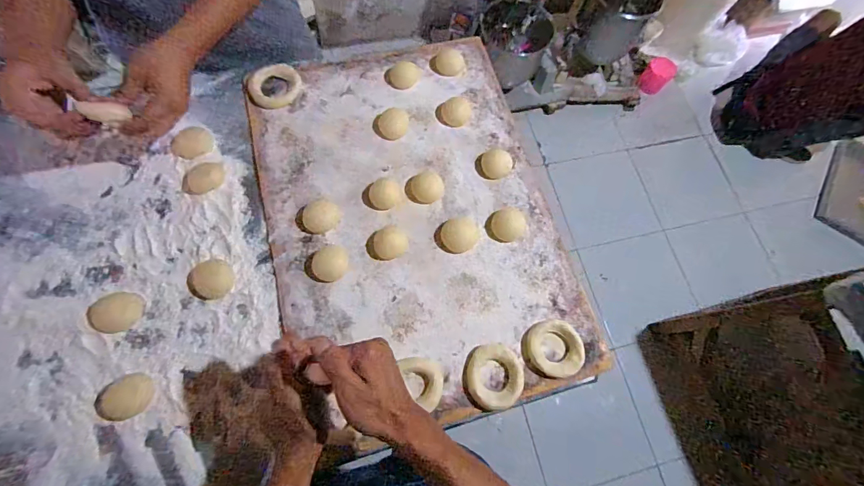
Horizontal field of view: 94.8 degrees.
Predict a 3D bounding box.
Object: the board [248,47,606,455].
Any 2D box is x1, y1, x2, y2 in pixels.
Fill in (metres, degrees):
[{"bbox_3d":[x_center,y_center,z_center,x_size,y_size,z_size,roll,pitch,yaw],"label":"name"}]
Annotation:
[{"bbox_3d":[-0.030,-0.056,0.600,0.413,0.015,0.594,-14,72,-7],"label":"board"}]

